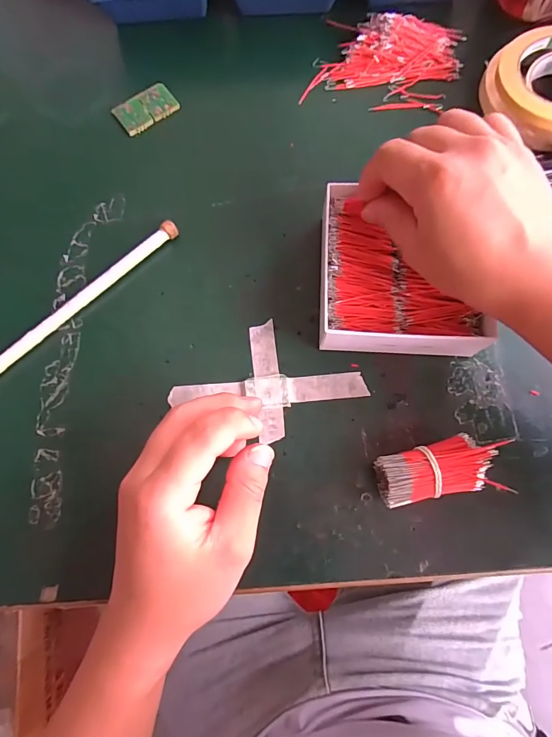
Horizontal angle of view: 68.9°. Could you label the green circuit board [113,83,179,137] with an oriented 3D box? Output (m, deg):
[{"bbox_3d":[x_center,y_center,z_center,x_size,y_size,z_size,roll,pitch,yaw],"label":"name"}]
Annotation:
[{"bbox_3d":[-0.111,-0.223,0.347,0.051,0.005,0.031,-36,78,-8],"label":"green circuit board"}]

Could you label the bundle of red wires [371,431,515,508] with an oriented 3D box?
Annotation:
[{"bbox_3d":[0.102,0.066,0.259,0.077,0.034,0.034,-9,76,-1],"label":"bundle of red wires"}]

